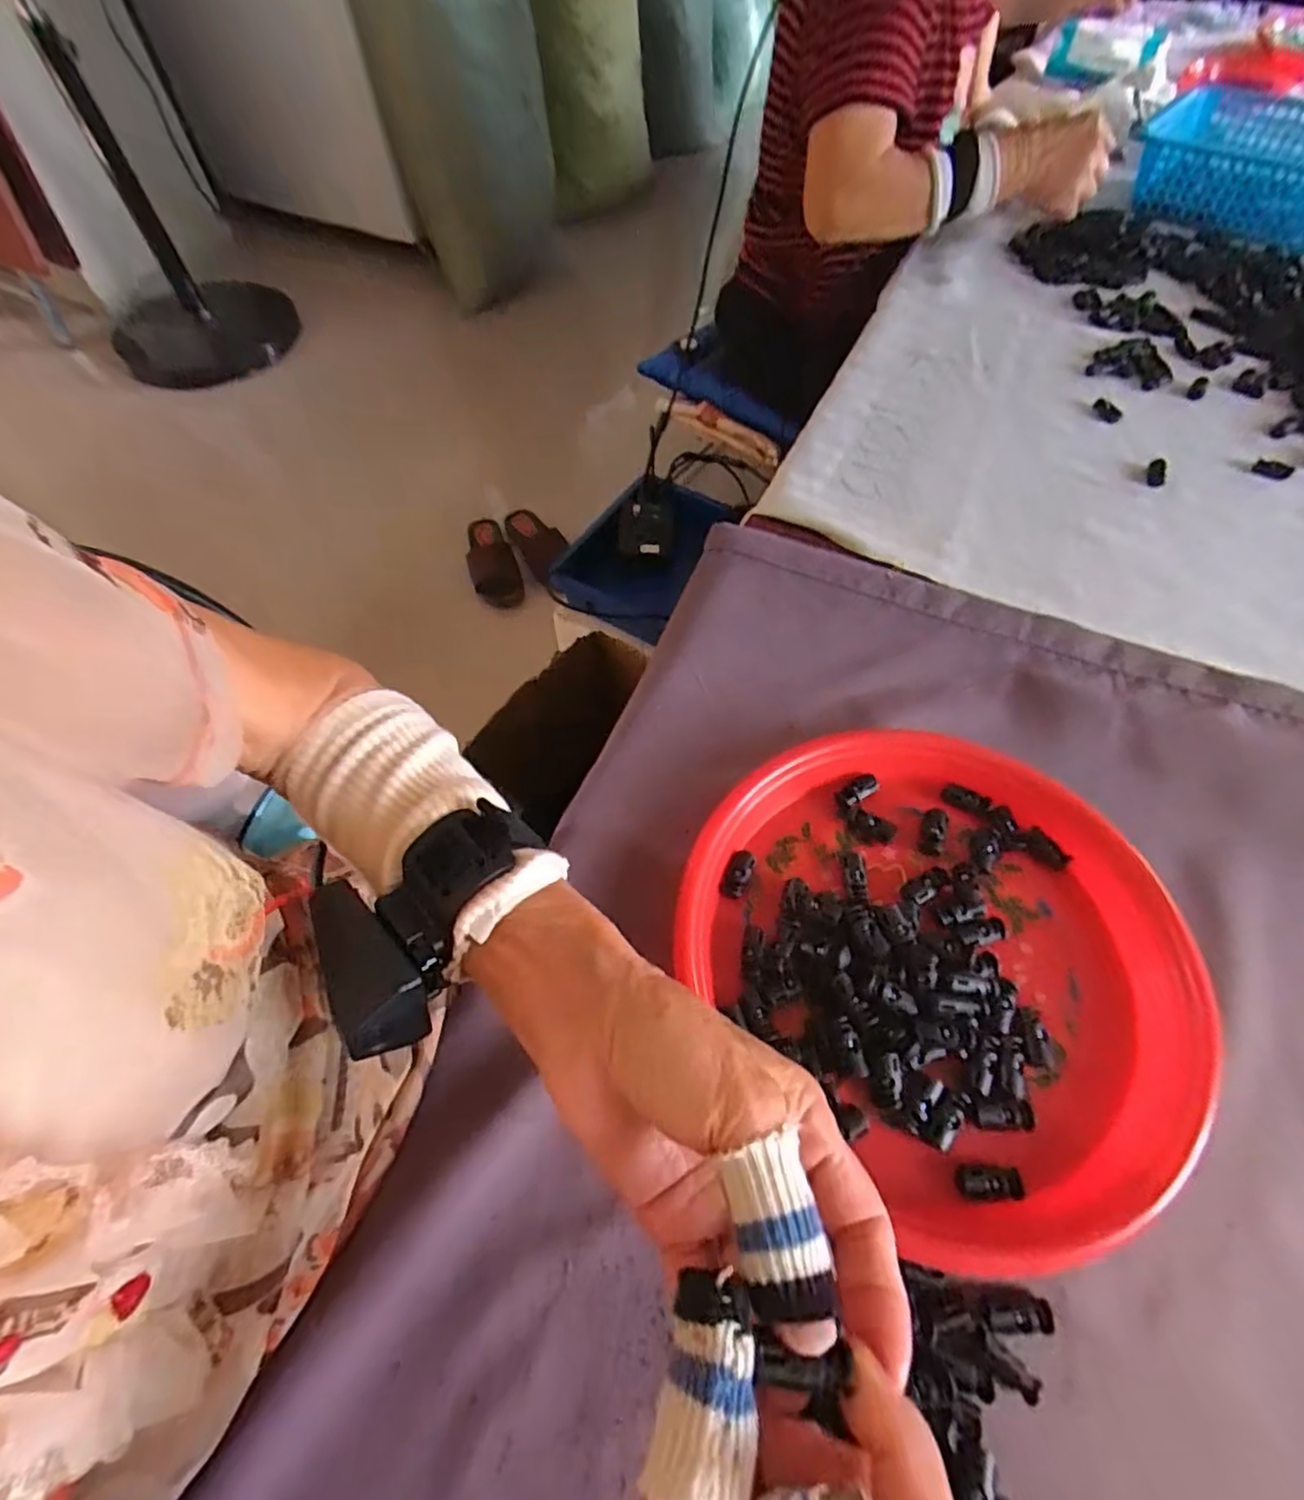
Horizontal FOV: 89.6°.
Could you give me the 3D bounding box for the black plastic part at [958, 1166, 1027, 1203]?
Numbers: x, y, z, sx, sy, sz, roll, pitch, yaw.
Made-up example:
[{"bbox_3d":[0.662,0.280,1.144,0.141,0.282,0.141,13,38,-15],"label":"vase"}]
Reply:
[{"bbox_3d":[0.155,0.198,0.300,0.030,0.010,0.014,1,59,3],"label":"black plastic part"}]

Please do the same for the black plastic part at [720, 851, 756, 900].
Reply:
[{"bbox_3d":[0.049,0.071,0.376,0.014,0.008,0.028,21,62,14],"label":"black plastic part"}]

